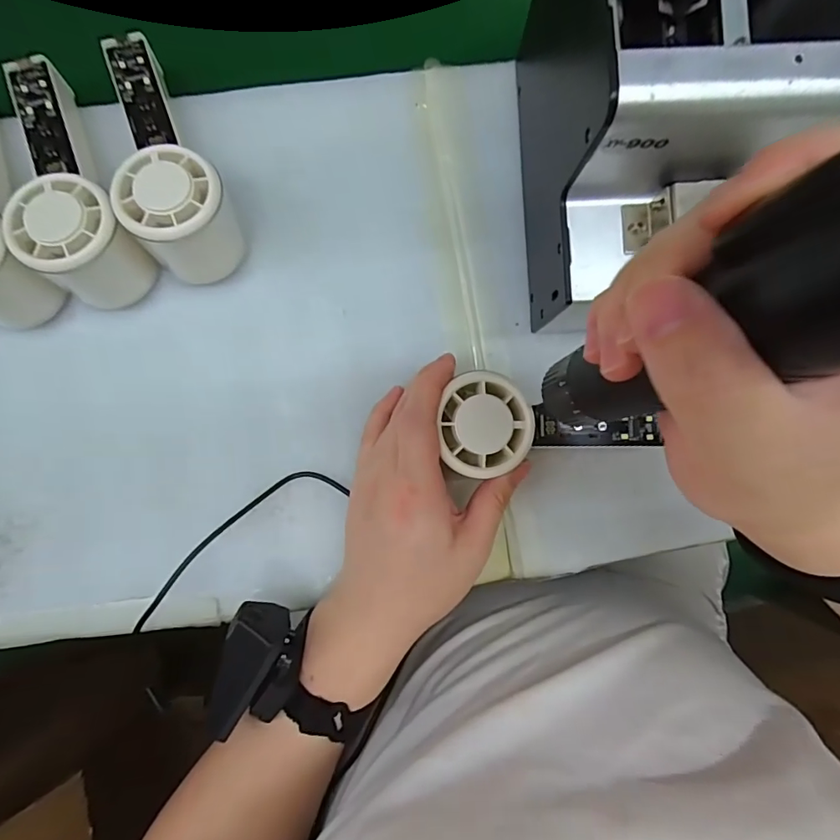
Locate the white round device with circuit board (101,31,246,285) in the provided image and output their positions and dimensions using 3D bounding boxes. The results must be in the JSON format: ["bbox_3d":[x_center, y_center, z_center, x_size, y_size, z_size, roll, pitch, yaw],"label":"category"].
[{"bbox_3d":[-0.159,-0.160,0.293,0.055,0.065,0.156,-29,88,-1],"label":"white round device with circuit board"}]

